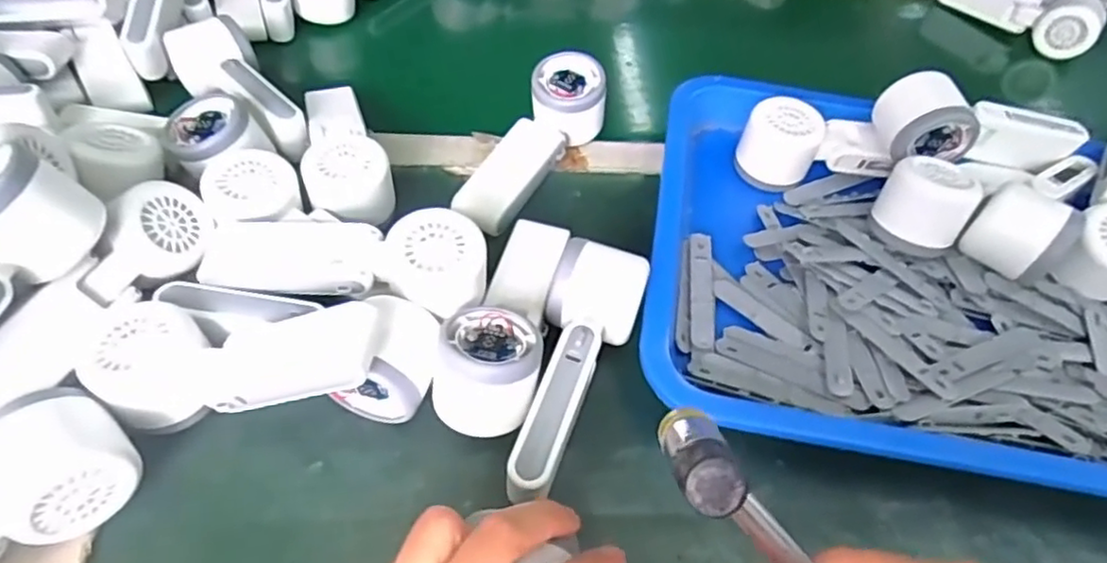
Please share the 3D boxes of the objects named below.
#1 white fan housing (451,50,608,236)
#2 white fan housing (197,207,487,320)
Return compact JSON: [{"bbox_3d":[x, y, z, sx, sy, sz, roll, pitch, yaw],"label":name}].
[{"bbox_3d":[-0.014,-0.103,0.503,0.053,0.043,0.163,27,68,16],"label":"white fan housing"},{"bbox_3d":[-0.127,-0.014,0.388,0.175,0.047,0.055,8,50,1],"label":"white fan housing"}]

